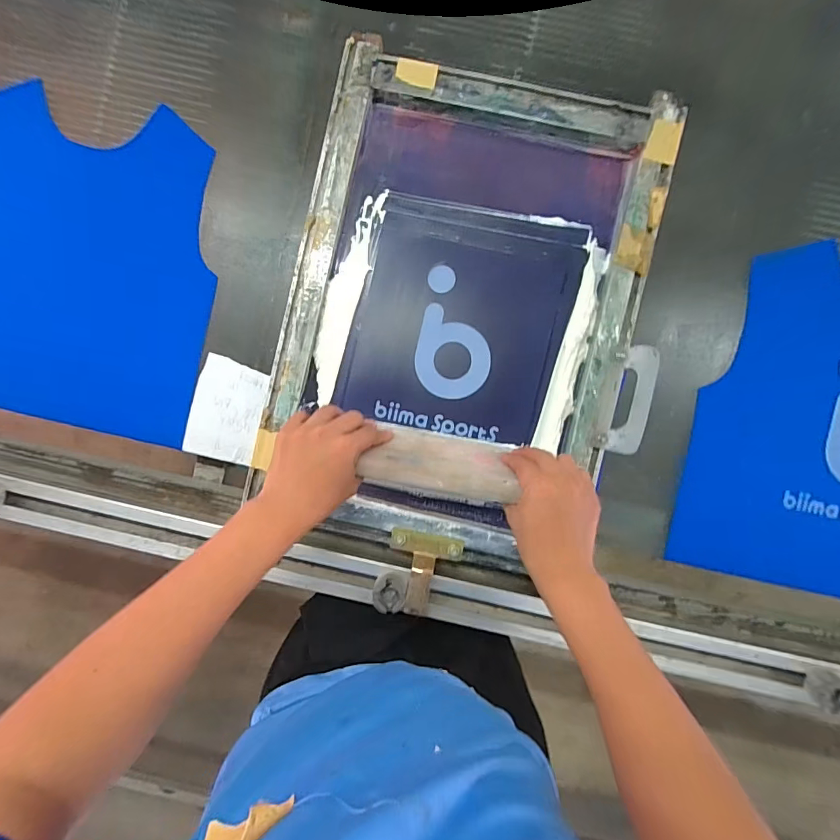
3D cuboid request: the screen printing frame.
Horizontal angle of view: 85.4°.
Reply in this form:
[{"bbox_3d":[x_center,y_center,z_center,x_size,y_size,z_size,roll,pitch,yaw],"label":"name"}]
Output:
[{"bbox_3d":[0.050,-0.122,0.529,0.413,0.050,0.553,10,90,1],"label":"screen printing frame"}]

